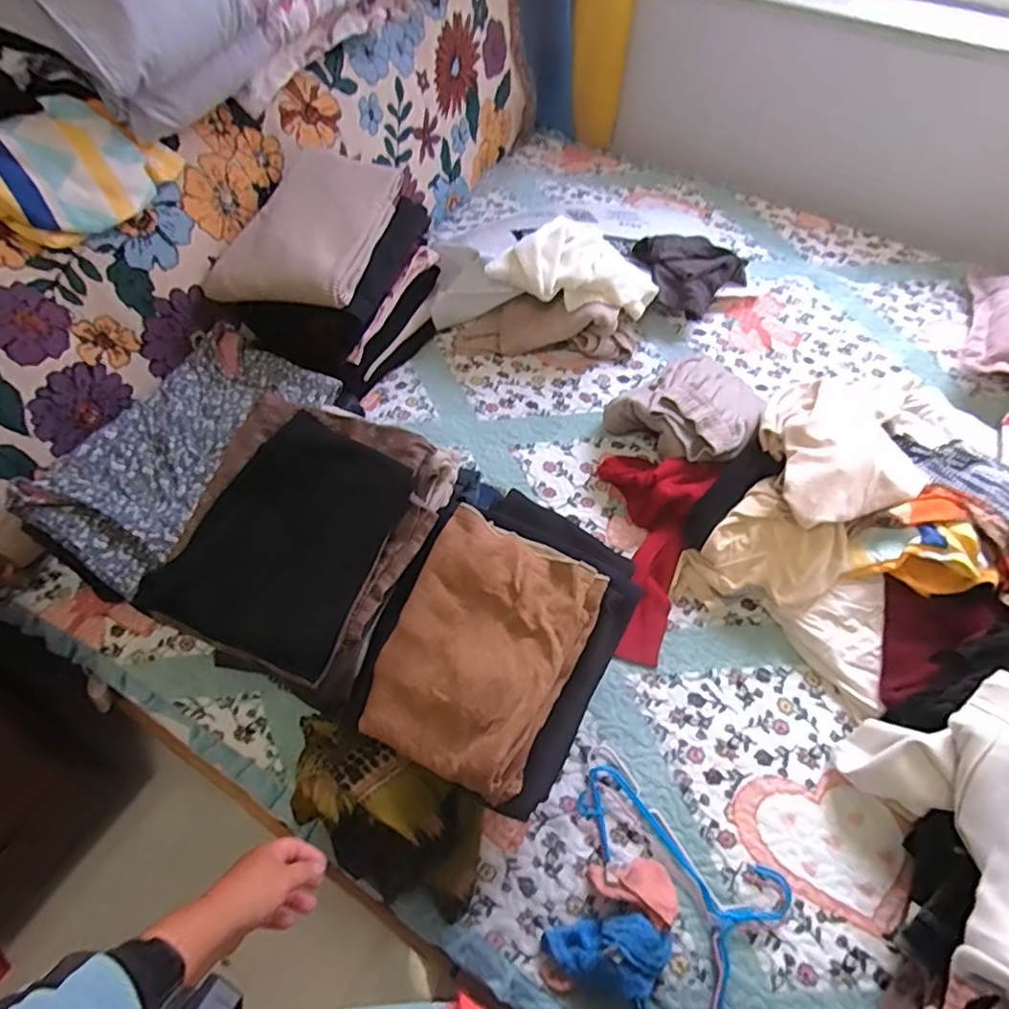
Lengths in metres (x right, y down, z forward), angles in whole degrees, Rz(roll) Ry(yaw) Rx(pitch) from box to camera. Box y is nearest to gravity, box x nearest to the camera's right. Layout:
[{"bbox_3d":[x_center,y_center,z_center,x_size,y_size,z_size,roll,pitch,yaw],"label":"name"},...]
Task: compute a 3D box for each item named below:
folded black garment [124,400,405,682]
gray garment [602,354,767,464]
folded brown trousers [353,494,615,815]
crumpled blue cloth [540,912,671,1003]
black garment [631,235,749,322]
[{"bbox_3d":[-0.276,0.046,0.751,0.225,0.035,0.300,29,86,-10],"label":"folded black garment"},{"bbox_3d":[0.351,-0.168,1.088,0.228,0.136,0.235,-33,64,-19],"label":"gray garment"},{"bbox_3d":[-0.028,0.183,0.751,0.231,0.069,0.317,21,75,15],"label":"folded brown trousers"},{"bbox_3d":[0.127,0.546,0.705,0.148,0.057,0.082,-9,59,-5],"label":"crumpled blue cloth"},{"bbox_3d":[0.408,-0.516,1.311,0.234,0.136,0.179,-37,65,-21],"label":"black garment"}]

